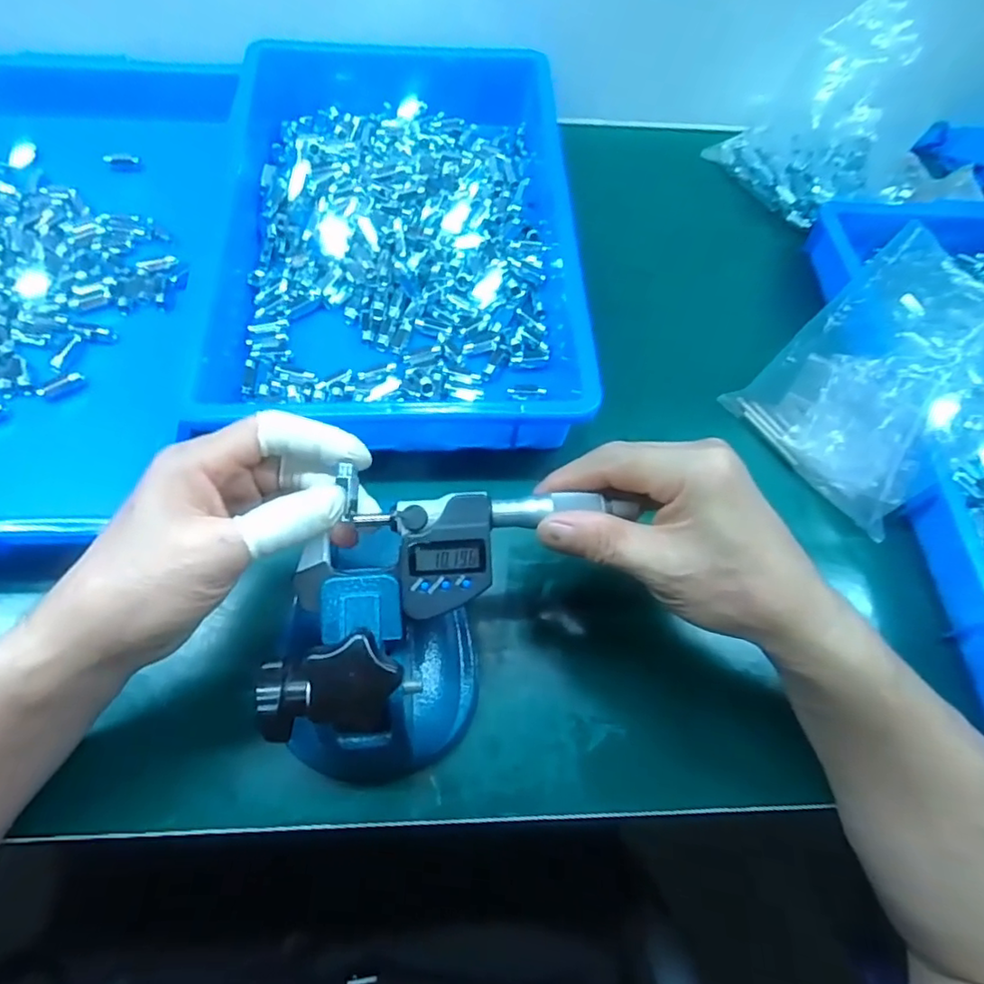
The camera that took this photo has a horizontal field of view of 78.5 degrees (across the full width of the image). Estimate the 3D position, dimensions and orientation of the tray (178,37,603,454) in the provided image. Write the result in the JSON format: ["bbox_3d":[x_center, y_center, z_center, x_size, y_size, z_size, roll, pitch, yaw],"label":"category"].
[{"bbox_3d":[-0.067,-0.202,0.448,0.270,0.040,0.361,-1,67,-3],"label":"tray"}]

